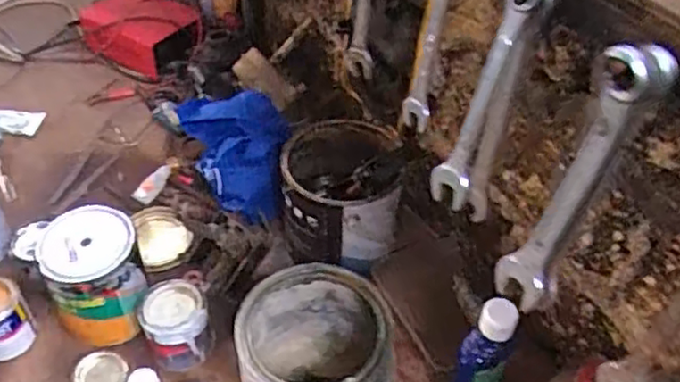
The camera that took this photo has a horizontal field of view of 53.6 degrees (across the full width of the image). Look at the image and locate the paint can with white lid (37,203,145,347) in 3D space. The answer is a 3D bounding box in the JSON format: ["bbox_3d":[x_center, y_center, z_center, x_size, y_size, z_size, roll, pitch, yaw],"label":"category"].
[{"bbox_3d":[-0.283,0.103,0.787,0.099,0.135,0.099,1,46,-1],"label":"paint can with white lid"}]

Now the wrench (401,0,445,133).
[{"bbox_3d":[0.056,-0.096,0.412,0.017,0.141,0.015,-30,55,-29],"label":"wrench"}]

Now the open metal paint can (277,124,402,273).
[{"bbox_3d":[0.001,0.003,0.842,0.138,0.122,0.150,2,46,-2],"label":"open metal paint can"}]

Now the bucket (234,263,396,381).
[{"bbox_3d":[-0.026,0.179,0.709,0.149,0.157,0.161,1,46,-1],"label":"bucket"}]

